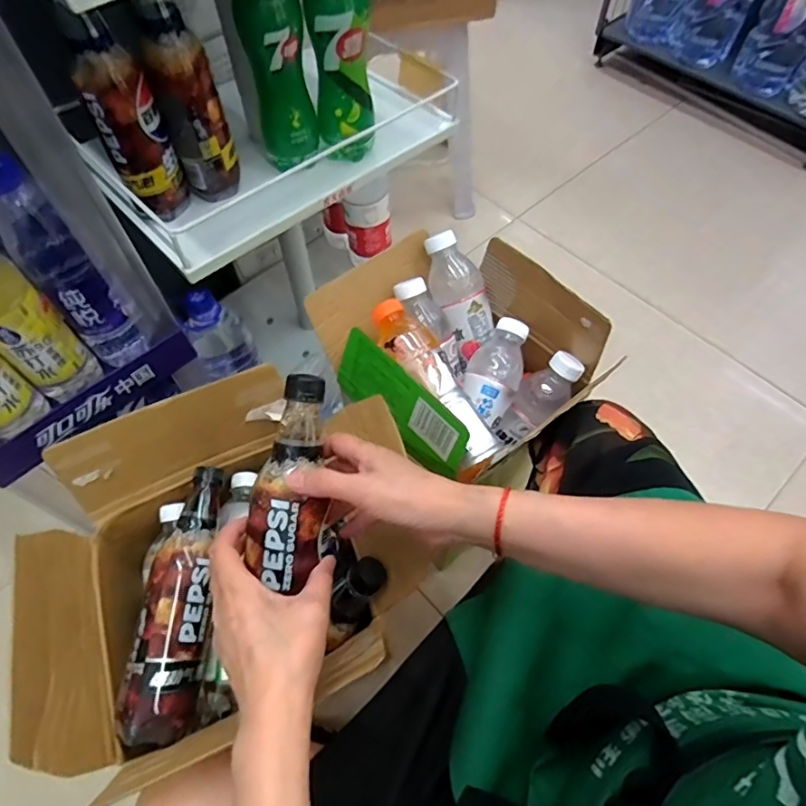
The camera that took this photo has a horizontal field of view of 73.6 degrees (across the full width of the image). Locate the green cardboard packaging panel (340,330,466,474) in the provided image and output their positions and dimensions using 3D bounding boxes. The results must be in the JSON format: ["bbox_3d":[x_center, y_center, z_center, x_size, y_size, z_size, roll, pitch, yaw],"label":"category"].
[{"bbox_3d":[-0.005,0.003,0.594,0.007,0.097,0.184,-28,60,-38],"label":"green cardboard packaging panel"}]

